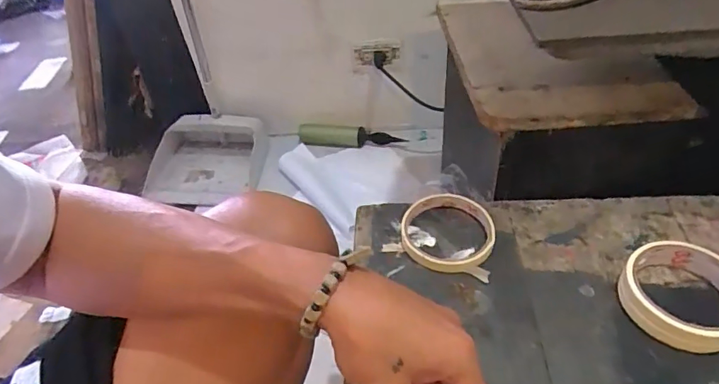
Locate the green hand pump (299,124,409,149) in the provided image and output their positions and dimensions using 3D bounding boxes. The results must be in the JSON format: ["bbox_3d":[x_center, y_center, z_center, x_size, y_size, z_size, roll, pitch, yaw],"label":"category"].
[{"bbox_3d":[-0.021,-0.142,1.219,0.278,0.046,0.057,4,44,11],"label":"green hand pump"}]

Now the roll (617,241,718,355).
[{"bbox_3d":[0.257,0.078,0.372,0.085,0.029,0.088,29,51,30],"label":"roll"}]

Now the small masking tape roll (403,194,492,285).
[{"bbox_3d":[0.081,0.037,0.441,0.085,0.018,0.085,-2,42,2],"label":"small masking tape roll"}]

